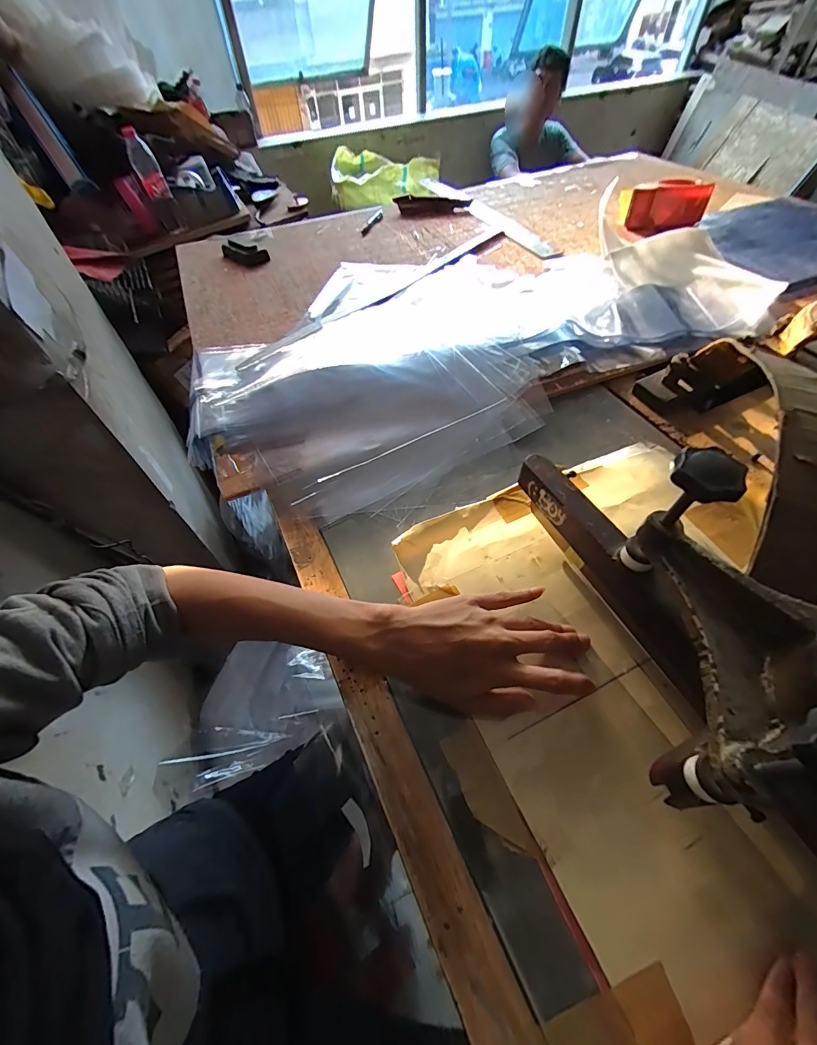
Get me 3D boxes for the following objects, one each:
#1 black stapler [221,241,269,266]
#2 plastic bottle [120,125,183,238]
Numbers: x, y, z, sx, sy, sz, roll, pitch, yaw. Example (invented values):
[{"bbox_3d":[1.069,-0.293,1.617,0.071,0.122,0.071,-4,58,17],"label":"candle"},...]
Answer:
[{"bbox_3d":[-0.321,-0.519,0.784,0.099,0.031,0.036,14,55,13],"label":"black stapler"},{"bbox_3d":[-0.704,-0.938,1.121,0.065,0.219,0.073,-22,56,-13],"label":"plastic bottle"}]

